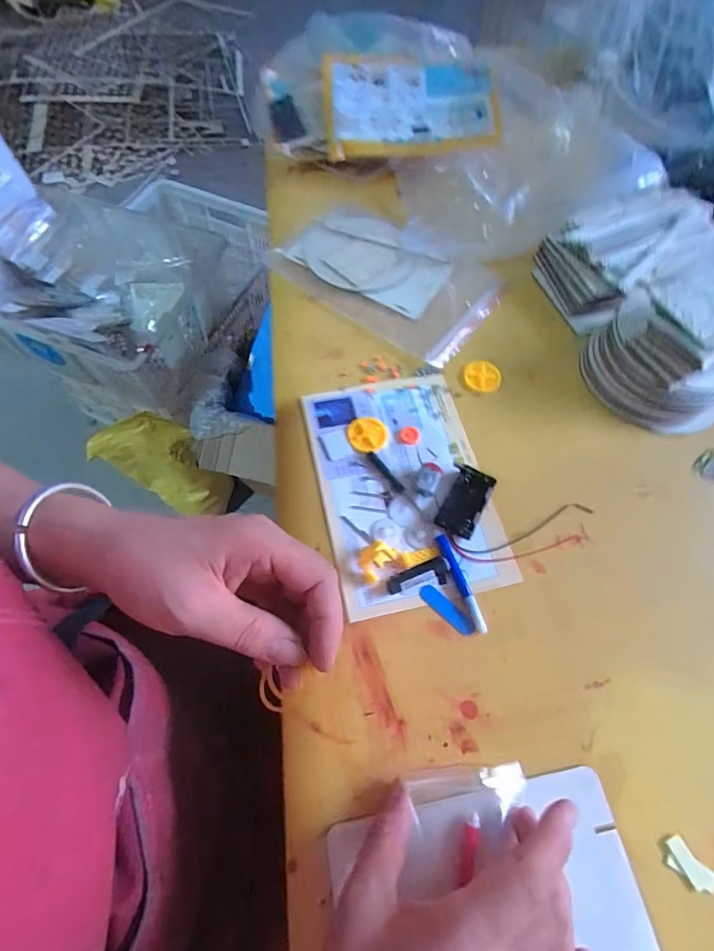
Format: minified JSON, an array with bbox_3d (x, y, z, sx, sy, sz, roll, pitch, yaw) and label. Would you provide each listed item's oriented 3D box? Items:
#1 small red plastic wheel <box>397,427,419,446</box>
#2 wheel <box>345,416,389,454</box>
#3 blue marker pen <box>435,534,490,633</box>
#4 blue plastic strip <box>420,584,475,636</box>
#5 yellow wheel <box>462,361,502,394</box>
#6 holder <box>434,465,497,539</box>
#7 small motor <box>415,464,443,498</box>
[{"bbox_3d":[0.046,-0.036,0.396,0.019,0.004,0.018,1,65,-1],"label":"small red plastic wheel"},{"bbox_3d":[0.009,-0.036,0.396,0.035,0.005,0.035,1,65,-1],"label":"wheel"},{"bbox_3d":[0.079,0.082,0.339,0.008,0.008,0.077,-19,67,-10],"label":"blue marker pen"},{"bbox_3d":[0.068,0.101,0.334,0.047,0.004,0.012,41,70,16],"label":"blue plastic strip"},{"bbox_3d":[0.121,-0.096,0.427,0.036,0.004,0.034,1,65,-1],"label":"yellow wheel"},{"bbox_3d":[0.089,0.021,0.365,0.032,0.013,0.059,25,67,10],"label":"holder"},{"bbox_3d":[0.059,0.004,0.369,0.017,0.017,0.028,18,66,7],"label":"small motor"}]

